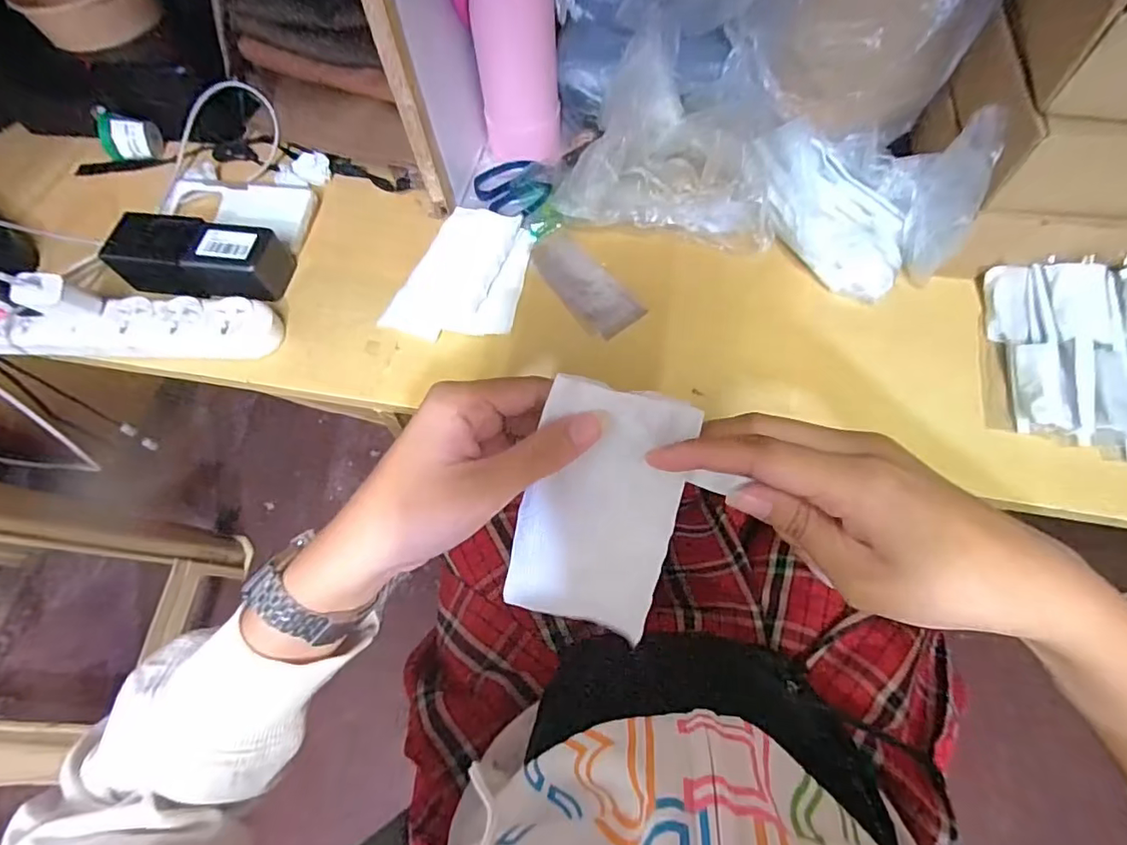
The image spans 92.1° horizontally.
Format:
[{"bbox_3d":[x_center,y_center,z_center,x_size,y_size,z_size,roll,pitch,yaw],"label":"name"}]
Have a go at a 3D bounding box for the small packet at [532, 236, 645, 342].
[{"bbox_3d":[0.019,-0.135,0.520,0.052,0.005,0.127,-34,68,-13],"label":"small packet"}]

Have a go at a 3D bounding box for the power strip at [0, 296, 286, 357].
[{"bbox_3d":[-0.402,-0.086,0.500,0.265,0.038,0.054,0,65,2],"label":"power strip"}]

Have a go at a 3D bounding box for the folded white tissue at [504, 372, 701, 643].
[{"bbox_3d":[0.015,0.042,0.249,0.069,0.015,0.117,17,106,14],"label":"folded white tissue"}]

